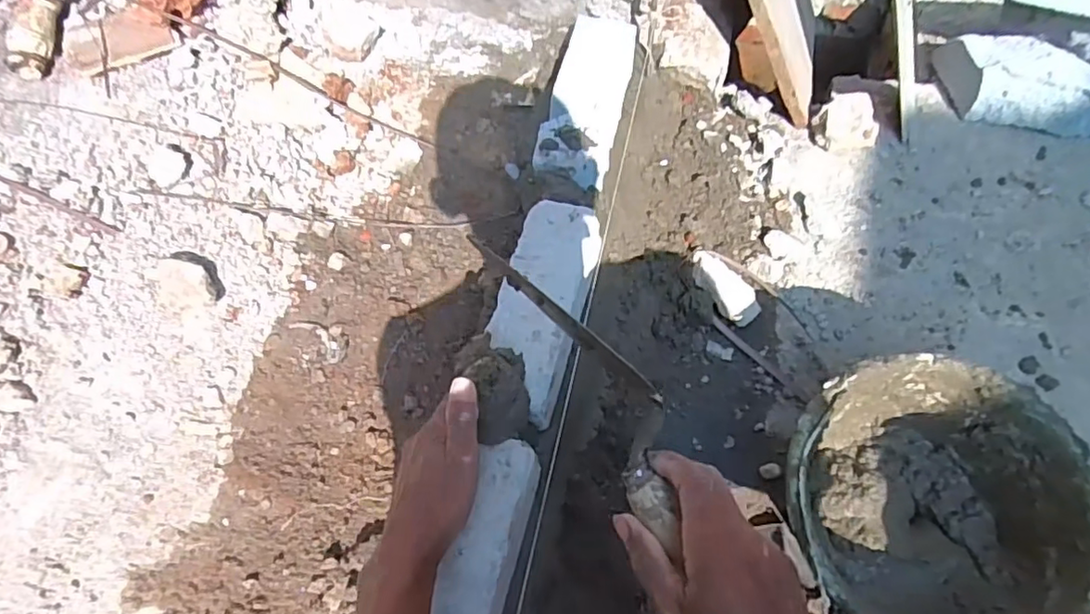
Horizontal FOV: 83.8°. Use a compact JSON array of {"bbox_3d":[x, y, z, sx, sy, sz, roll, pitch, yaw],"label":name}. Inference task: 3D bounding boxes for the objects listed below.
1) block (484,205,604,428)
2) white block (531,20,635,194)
[{"bbox_3d":[-0.003,0.001,0.621,0.082,0.067,0.220,12,65,12],"label":"block"},{"bbox_3d":[0.054,-0.253,0.747,0.080,0.067,0.275,11,65,11],"label":"white block"}]

